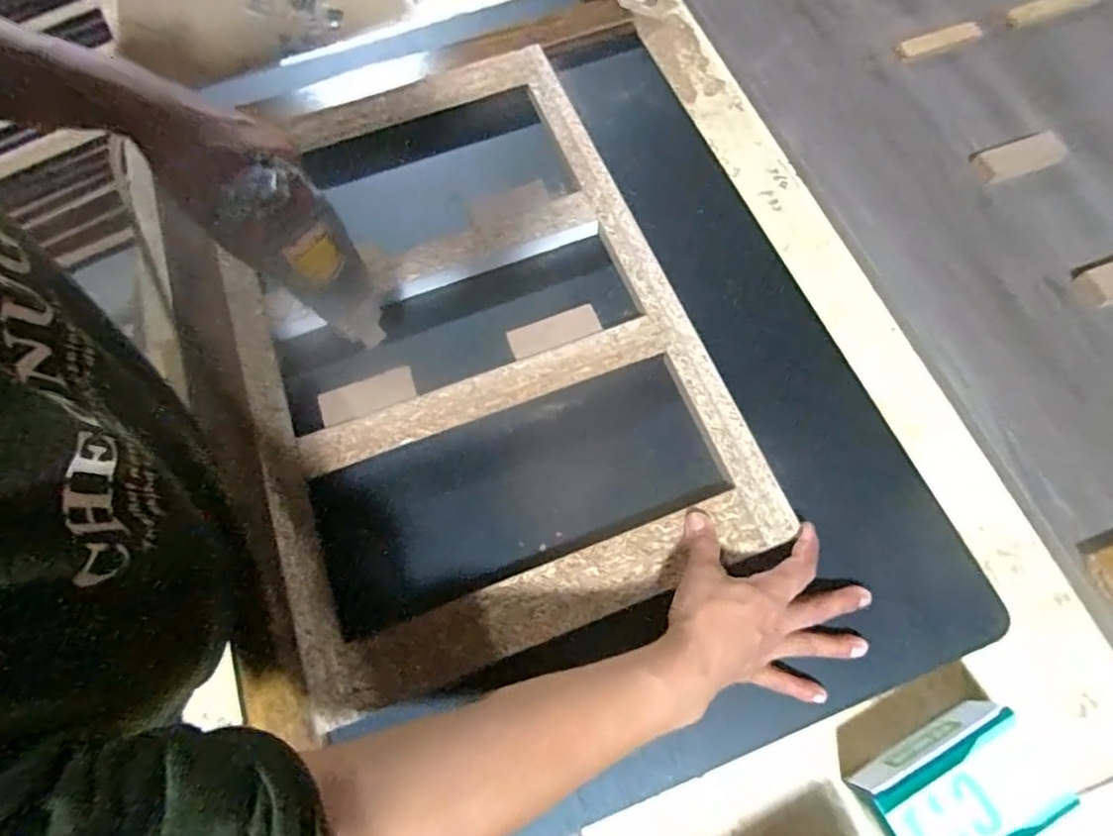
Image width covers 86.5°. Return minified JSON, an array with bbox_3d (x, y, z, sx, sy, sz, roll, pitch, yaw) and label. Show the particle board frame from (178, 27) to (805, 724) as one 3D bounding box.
[{"bbox_3d":[-0.098,-0.101,0.525,0.366,0.032,0.593,-21,72,-5],"label":"particle board frame"}]

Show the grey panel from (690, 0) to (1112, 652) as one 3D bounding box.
[{"bbox_3d":[0.498,-0.243,0.574,0.460,0.031,0.771,-19,68,-5],"label":"grey panel"}]

